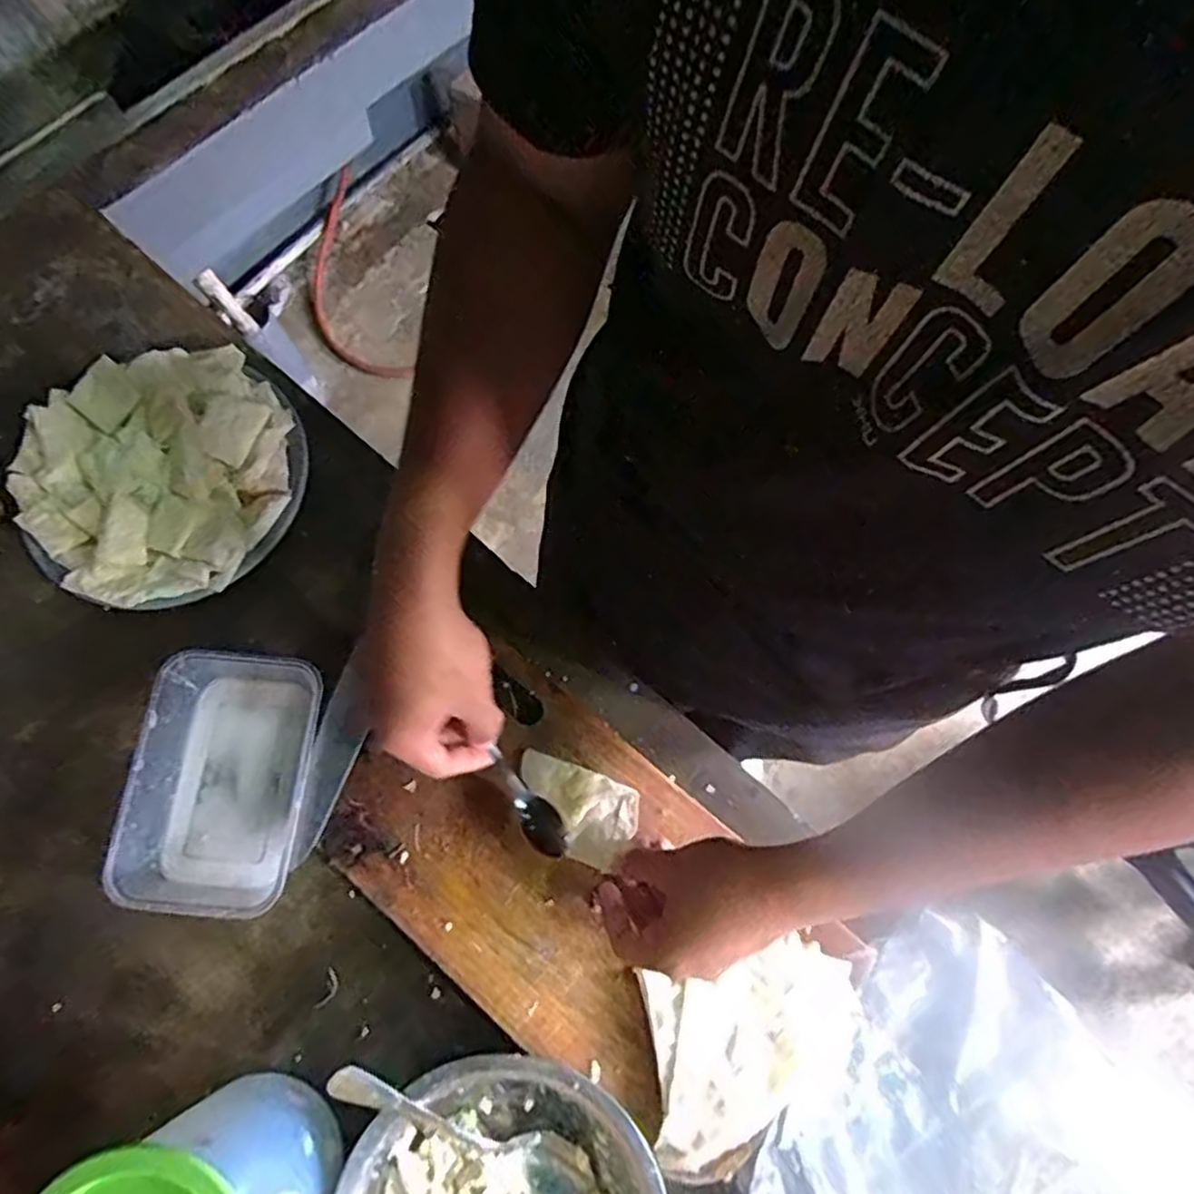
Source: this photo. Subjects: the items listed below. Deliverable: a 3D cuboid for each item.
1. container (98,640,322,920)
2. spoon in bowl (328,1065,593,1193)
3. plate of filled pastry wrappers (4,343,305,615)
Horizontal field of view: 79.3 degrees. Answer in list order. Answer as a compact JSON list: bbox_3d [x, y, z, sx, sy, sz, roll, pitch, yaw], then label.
[{"bbox_3d":[-0.259,0.129,0.506,0.116,0.037,0.172,6,71,3],"label":"container"},{"bbox_3d":[-0.078,0.320,0.432,0.174,0.023,0.033,33,73,-11],"label":"spoon in bowl"},{"bbox_3d":[-0.341,-0.091,0.564,0.210,0.058,0.196,0,71,1],"label":"plate of filled pastry wrappers"}]

